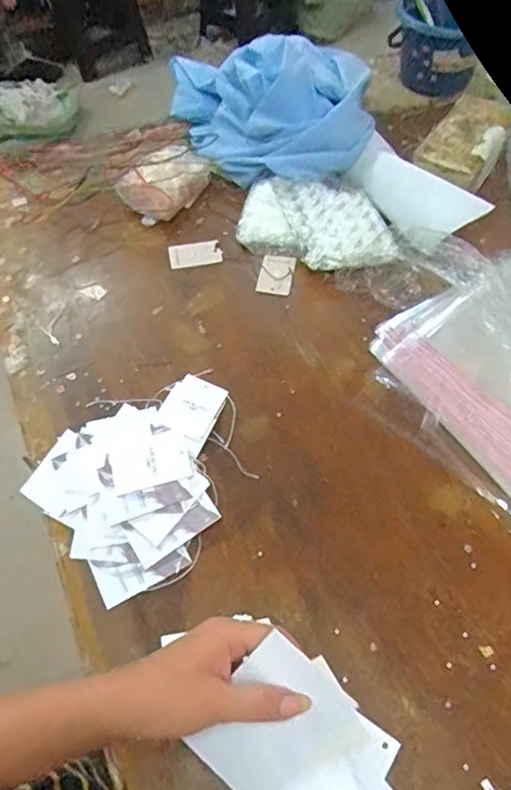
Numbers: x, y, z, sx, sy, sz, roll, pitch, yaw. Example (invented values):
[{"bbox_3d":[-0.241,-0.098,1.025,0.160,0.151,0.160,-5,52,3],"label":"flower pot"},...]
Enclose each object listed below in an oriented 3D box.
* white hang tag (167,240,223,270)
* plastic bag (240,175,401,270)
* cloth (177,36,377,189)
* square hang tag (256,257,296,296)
[{"bbox_3d":[-0.096,-0.222,0.874,0.080,0.005,0.046,-11,67,-11],"label":"white hang tag"},{"bbox_3d":[0.096,-0.268,0.868,0.268,0.054,0.156,24,62,17],"label":"plastic bag"},{"bbox_3d":[0.016,-0.514,0.944,0.321,0.144,0.334,-5,57,0],"label":"cloth"},{"bbox_3d":[0.032,-0.184,0.848,0.049,0.005,0.075,11,61,3],"label":"square hang tag"}]

